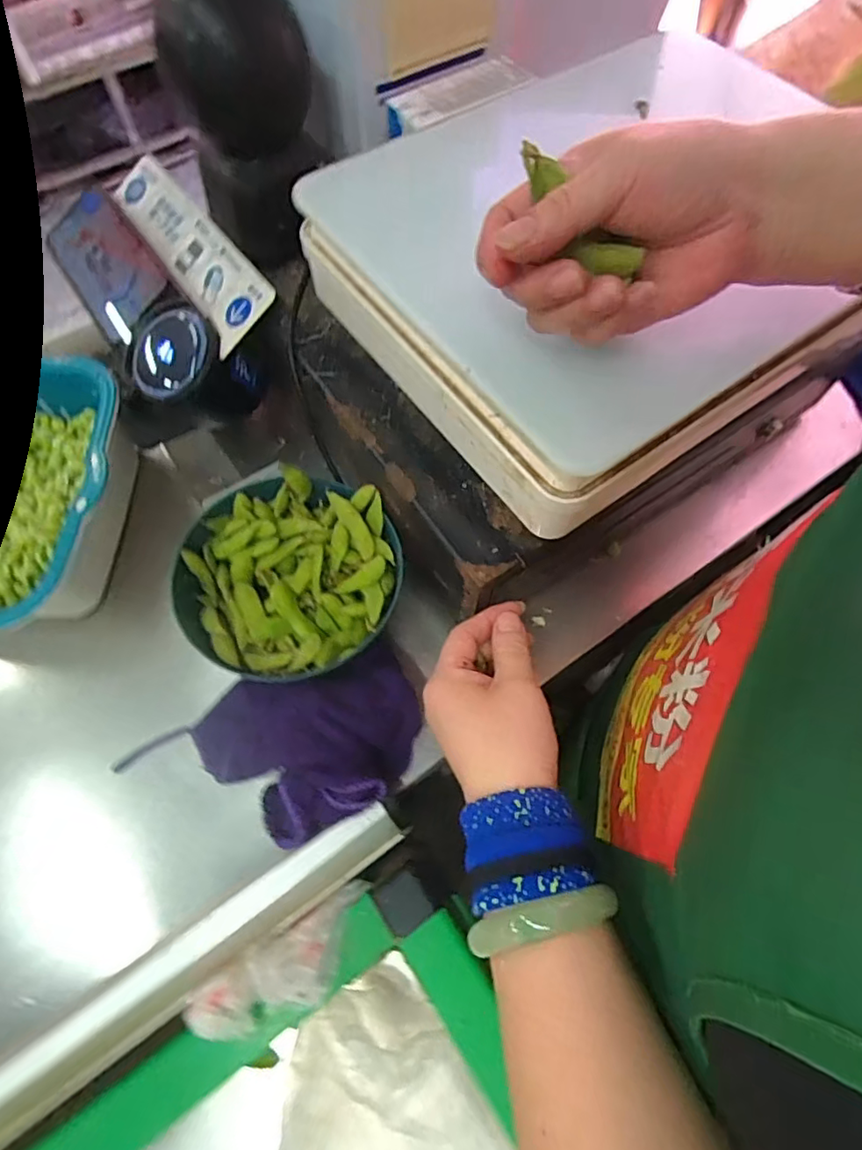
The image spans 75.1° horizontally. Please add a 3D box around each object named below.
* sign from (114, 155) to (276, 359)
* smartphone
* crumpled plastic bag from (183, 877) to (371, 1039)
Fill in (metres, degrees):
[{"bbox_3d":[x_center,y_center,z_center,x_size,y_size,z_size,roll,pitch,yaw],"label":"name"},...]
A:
[{"bbox_3d":[-0.195,-0.269,0.453,0.059,0.008,0.224,-40,70,11],"label":"sign"},{"bbox_3d":[-0.272,-0.262,0.467,0.074,0.010,0.157,-41,70,11],"label":"smartphone"},{"bbox_3d":[-0.088,0.249,0.356,0.119,0.026,0.044,-25,68,-31],"label":"crumpled plastic bag"}]

